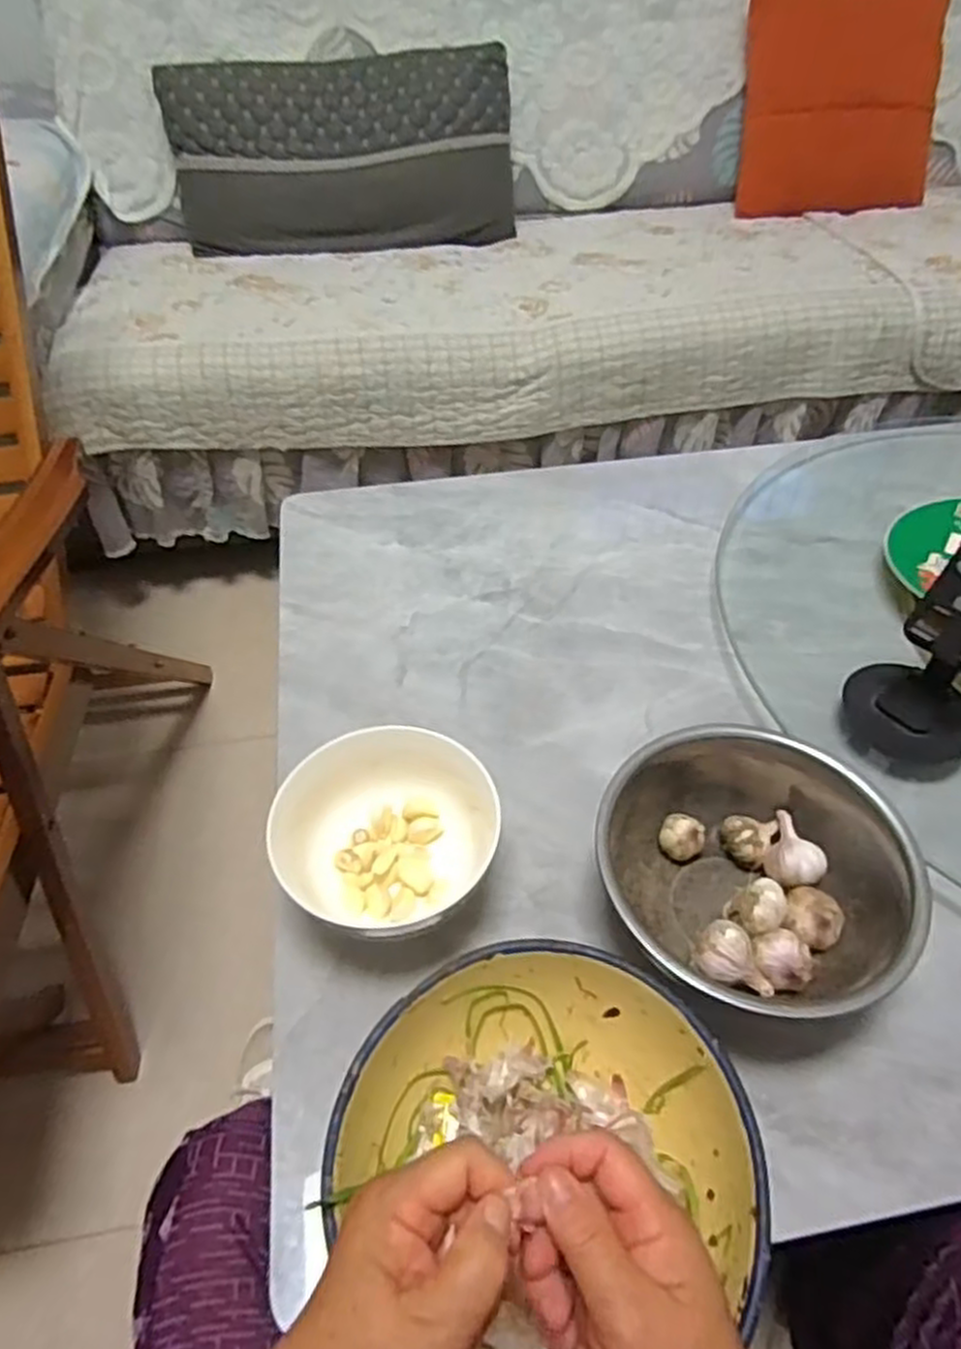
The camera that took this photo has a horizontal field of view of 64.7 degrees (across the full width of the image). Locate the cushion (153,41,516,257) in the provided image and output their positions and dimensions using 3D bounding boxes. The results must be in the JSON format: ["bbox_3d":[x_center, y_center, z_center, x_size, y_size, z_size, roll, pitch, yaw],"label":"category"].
[{"bbox_3d":[-0.251,-0.959,1.409,0.625,0.311,0.100,-8,26,-2],"label":"cushion"}]

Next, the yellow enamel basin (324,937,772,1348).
[{"bbox_3d":[0.030,0.231,0.366,0.178,0.072,0.181,-1,48,1],"label":"yellow enamel basin"}]

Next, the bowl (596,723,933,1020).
[{"bbox_3d":[0.158,0.116,0.467,0.173,0.074,0.167,-1,48,1],"label":"bowl"}]

